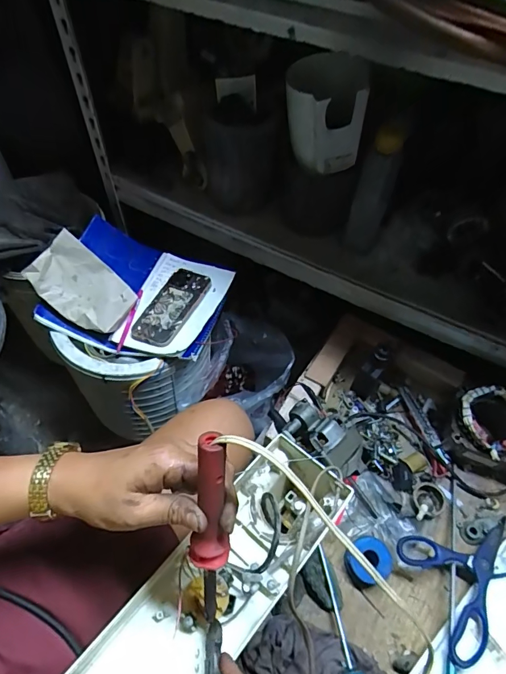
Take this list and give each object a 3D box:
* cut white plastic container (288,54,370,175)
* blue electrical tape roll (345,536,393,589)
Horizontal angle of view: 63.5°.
[{"bbox_3d":[0.110,-0.356,0.647,0.118,0.148,0.117,-1,54,-4],"label":"cut white plastic container"},{"bbox_3d":[0.151,0.291,0.532,0.052,0.027,0.053,2,54,-2],"label":"blue electrical tape roll"}]

